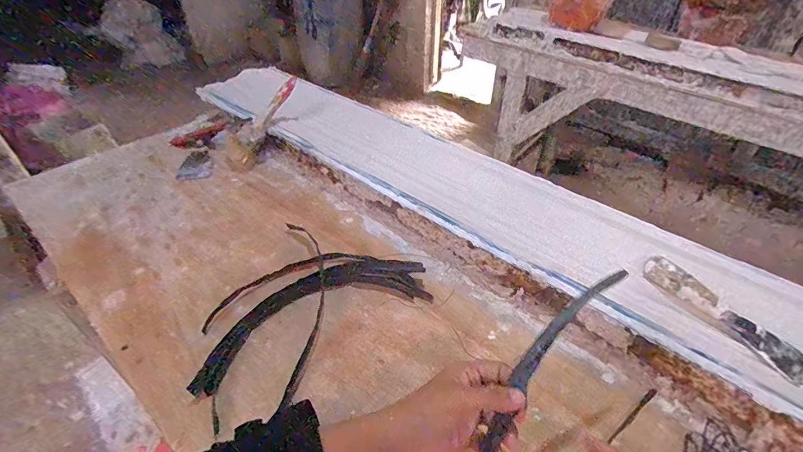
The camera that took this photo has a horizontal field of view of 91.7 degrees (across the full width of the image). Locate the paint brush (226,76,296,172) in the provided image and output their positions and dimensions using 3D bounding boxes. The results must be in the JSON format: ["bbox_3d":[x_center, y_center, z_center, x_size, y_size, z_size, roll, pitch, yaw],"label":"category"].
[{"bbox_3d":[-0.276,-0.203,0.760,0.077,0.024,0.204,30,85,28],"label":"paint brush"}]

